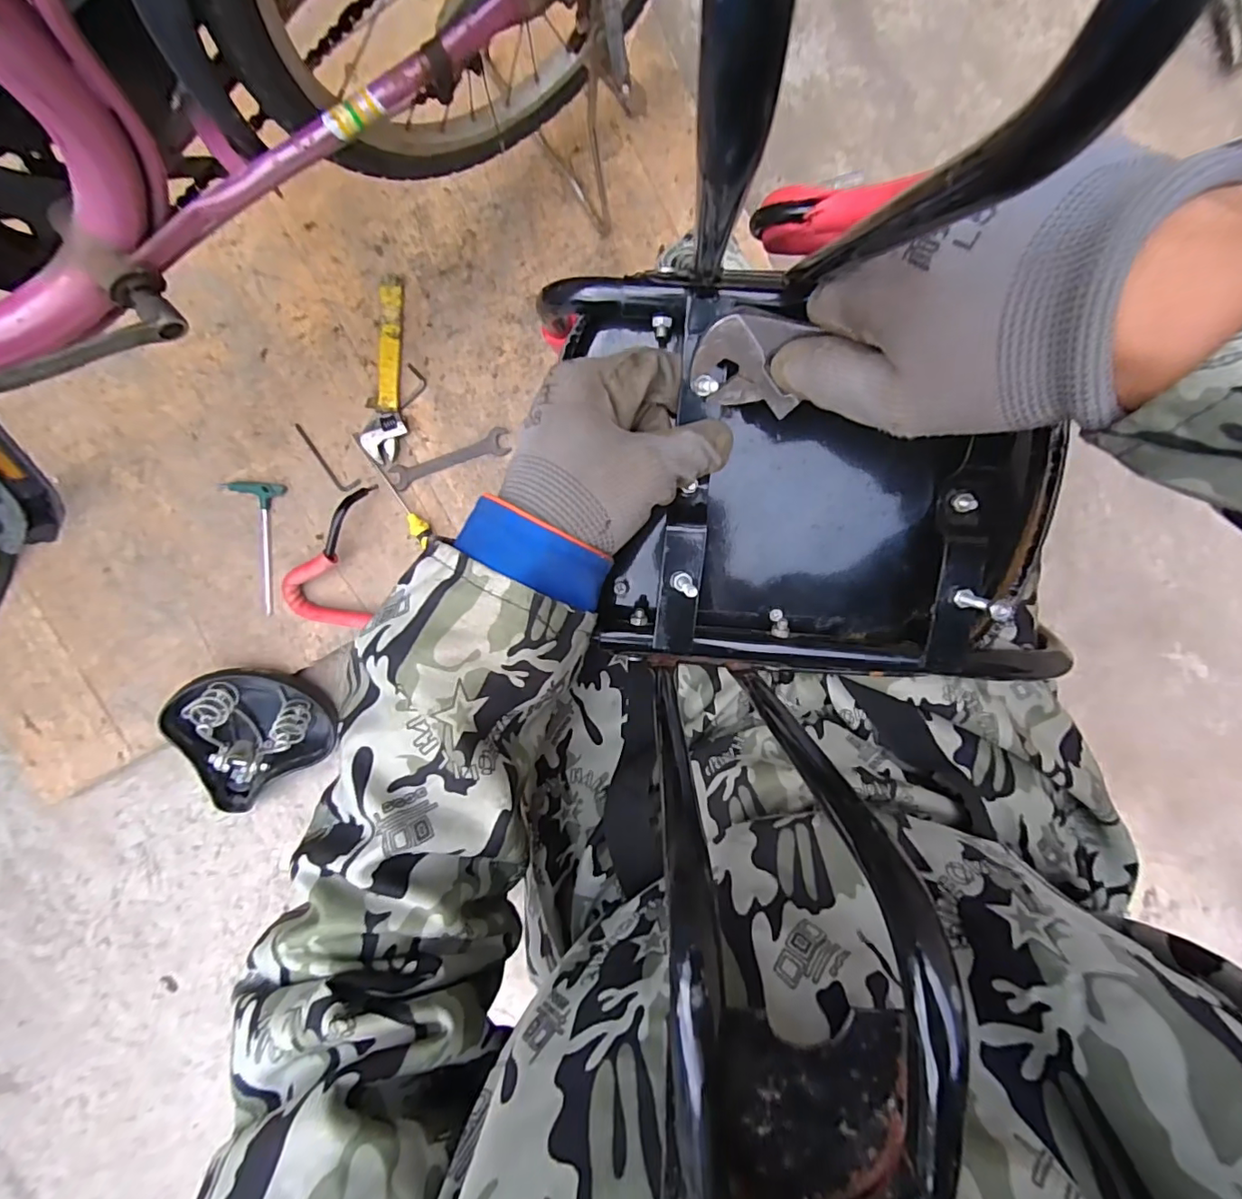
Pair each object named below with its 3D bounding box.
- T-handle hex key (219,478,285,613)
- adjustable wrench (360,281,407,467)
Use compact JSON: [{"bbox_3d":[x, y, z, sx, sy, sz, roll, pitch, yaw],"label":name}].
[{"bbox_3d":[-0.523,-0.072,0.779,0.080,0.012,0.188,7,99,-2],"label":"T-handle hex key"},{"bbox_3d":[-0.319,-0.306,0.748,0.052,0.020,0.232,6,99,-2],"label":"adjustable wrench"}]

